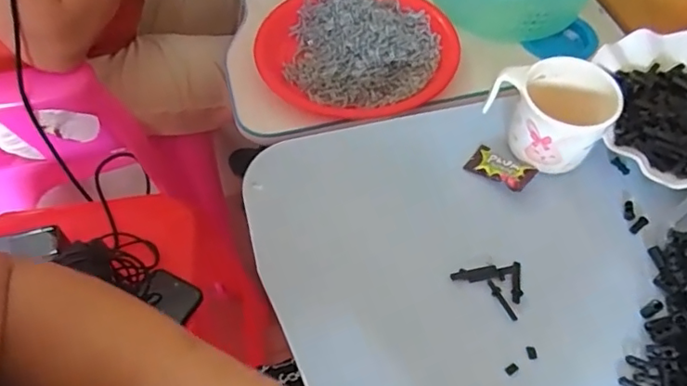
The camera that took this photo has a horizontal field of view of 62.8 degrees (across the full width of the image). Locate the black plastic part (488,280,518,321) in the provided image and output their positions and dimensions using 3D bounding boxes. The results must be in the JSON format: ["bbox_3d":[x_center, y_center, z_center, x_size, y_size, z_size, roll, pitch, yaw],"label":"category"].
[{"bbox_3d":[0.117,0.080,0.417,0.007,0.004,0.033,-22,57,-14],"label":"black plastic part"}]

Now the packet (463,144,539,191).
[{"bbox_3d":[0.132,-0.020,0.475,0.053,0.019,0.028,34,62,23],"label":"packet"}]

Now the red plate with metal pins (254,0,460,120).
[{"bbox_3d":[0.013,-0.171,0.654,0.225,0.035,0.226,-8,55,-5],"label":"red plate with metal pins"}]

